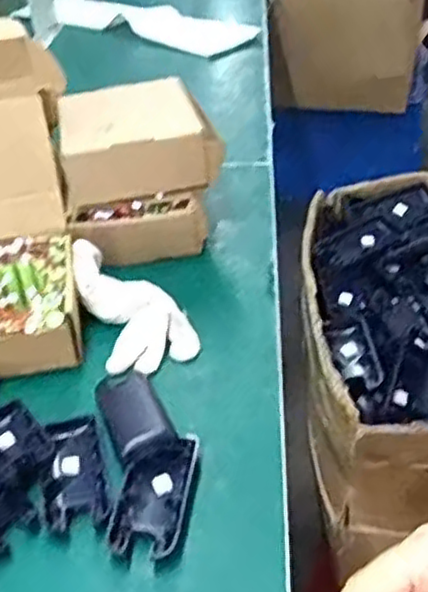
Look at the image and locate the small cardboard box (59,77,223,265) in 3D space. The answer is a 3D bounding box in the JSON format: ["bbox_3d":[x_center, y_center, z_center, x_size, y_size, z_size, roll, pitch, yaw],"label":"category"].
[{"bbox_3d":[-0.067,-0.124,0.696,0.145,0.121,0.155,-8,37,0],"label":"small cardboard box"}]

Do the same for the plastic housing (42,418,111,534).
[{"bbox_3d":[-0.096,0.120,0.492,0.041,0.012,0.090,-12,37,-5],"label":"plastic housing"}]

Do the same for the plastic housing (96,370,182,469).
[{"bbox_3d":[-0.061,0.084,0.532,0.042,0.012,0.091,-18,38,-14],"label":"plastic housing"}]

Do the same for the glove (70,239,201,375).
[{"bbox_3d":[-0.080,0.012,0.590,0.071,0.025,0.139,-32,62,-31],"label":"glove"}]

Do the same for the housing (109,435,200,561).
[{"bbox_3d":[-0.038,0.132,0.474,0.047,0.010,0.089,1,38,11],"label":"housing"}]

